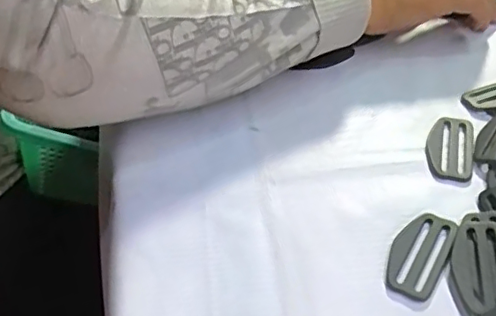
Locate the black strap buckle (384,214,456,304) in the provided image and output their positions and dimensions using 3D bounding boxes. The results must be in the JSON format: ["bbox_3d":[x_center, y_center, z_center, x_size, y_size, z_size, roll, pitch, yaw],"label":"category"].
[{"bbox_3d":[0.095,0.052,0.325,0.028,0.004,0.058,20,48,23],"label":"black strap buckle"}]

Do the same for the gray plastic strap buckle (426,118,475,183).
[{"bbox_3d":[0.134,-0.007,0.390,0.029,0.004,0.065,10,44,14],"label":"gray plastic strap buckle"}]

